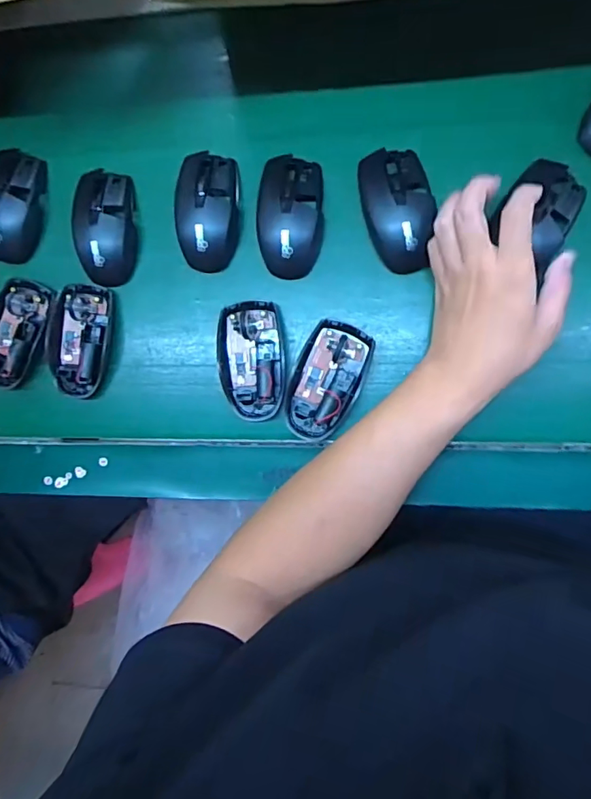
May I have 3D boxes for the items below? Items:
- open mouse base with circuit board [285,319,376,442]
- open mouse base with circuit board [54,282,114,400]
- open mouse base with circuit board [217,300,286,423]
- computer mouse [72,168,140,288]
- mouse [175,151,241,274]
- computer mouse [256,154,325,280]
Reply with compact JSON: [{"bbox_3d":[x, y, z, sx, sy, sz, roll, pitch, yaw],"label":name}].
[{"bbox_3d":[0.028,-0.016,0.436,0.057,0.025,0.104,23,95,7],"label":"open mouse base with circuit board"},{"bbox_3d":[-0.200,-0.055,0.471,0.052,0.023,0.104,5,92,8],"label":"open mouse base with circuit board"},{"bbox_3d":[-0.039,-0.034,0.445,0.057,0.024,0.104,-7,91,8],"label":"open mouse base with circuit board"},{"bbox_3d":[-0.175,-0.158,0.461,0.052,0.033,0.100,2,92,8],"label":"computer mouse"},{"bbox_3d":[-0.079,-0.168,0.447,0.054,0.032,0.101,0,92,8],"label":"mouse"},{"bbox_3d":[-0.004,-0.161,0.437,0.056,0.031,0.103,-2,91,8],"label":"computer mouse"}]

